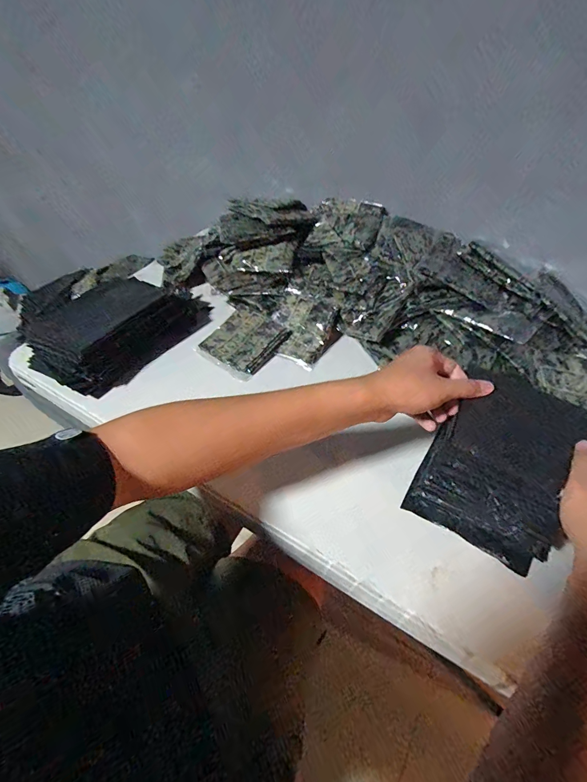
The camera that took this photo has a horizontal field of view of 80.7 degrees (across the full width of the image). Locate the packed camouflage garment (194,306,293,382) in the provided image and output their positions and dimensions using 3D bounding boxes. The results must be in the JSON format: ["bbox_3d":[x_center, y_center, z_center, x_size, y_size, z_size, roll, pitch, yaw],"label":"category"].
[{"bbox_3d":[-0.090,-0.093,0.637,0.127,0.019,0.138,30,57,25],"label":"packed camouflage garment"}]

